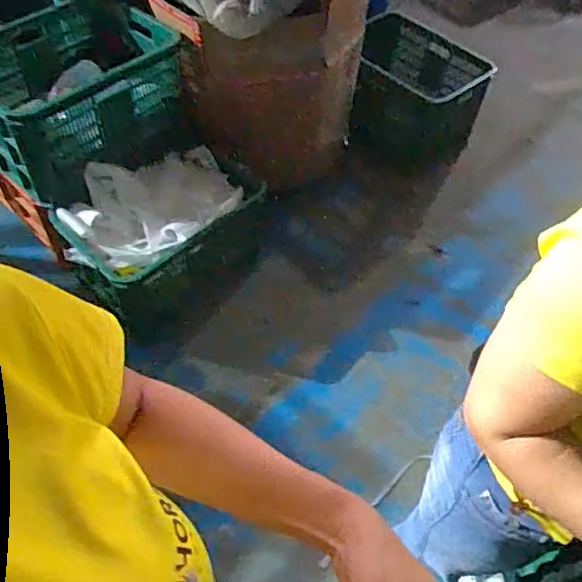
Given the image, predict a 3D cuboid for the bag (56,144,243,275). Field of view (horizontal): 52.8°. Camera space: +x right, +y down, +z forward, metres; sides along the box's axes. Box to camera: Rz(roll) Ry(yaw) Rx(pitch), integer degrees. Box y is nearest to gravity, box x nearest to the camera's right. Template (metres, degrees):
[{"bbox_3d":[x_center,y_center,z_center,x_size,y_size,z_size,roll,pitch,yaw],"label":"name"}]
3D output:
[{"bbox_3d":[-0.331,-0.223,1.486,0.428,0.169,0.233,-30,61,-23],"label":"bag"}]

